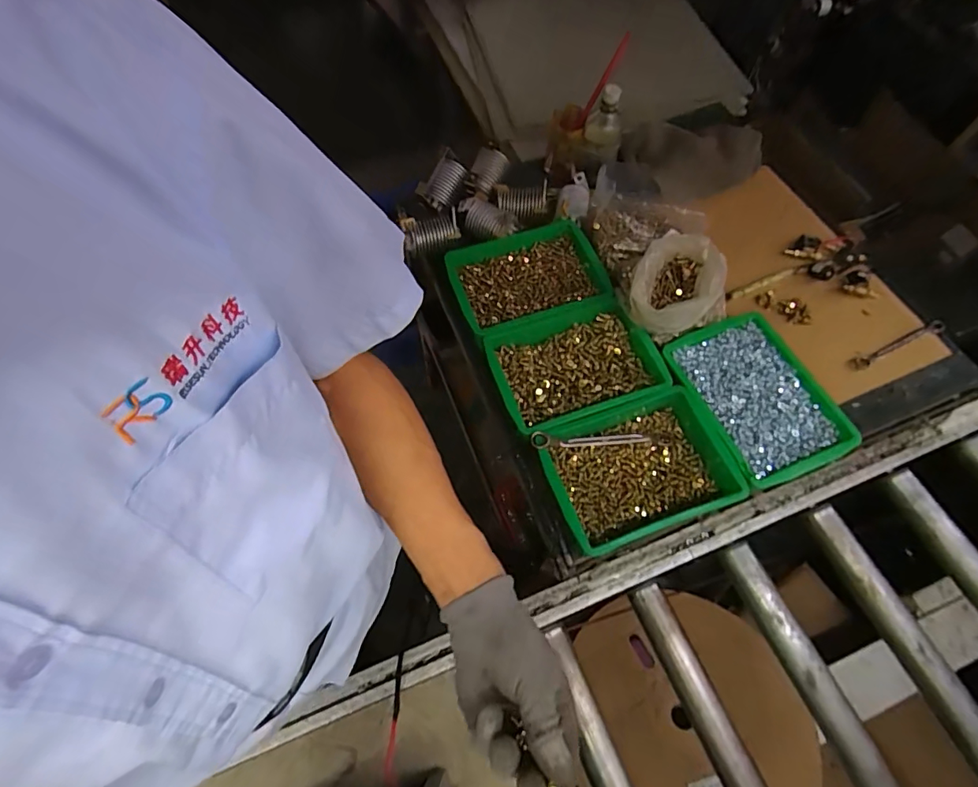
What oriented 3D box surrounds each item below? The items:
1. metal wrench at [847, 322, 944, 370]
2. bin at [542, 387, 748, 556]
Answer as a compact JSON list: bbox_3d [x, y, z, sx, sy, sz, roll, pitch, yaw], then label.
[{"bbox_3d":[0.681,-0.081,0.812,0.187,0.011,0.023,-22,66,-11],"label":"metal wrench"},{"bbox_3d":[0.212,0.111,0.701,0.245,0.087,0.170,-17,65,-8],"label":"bin"}]

